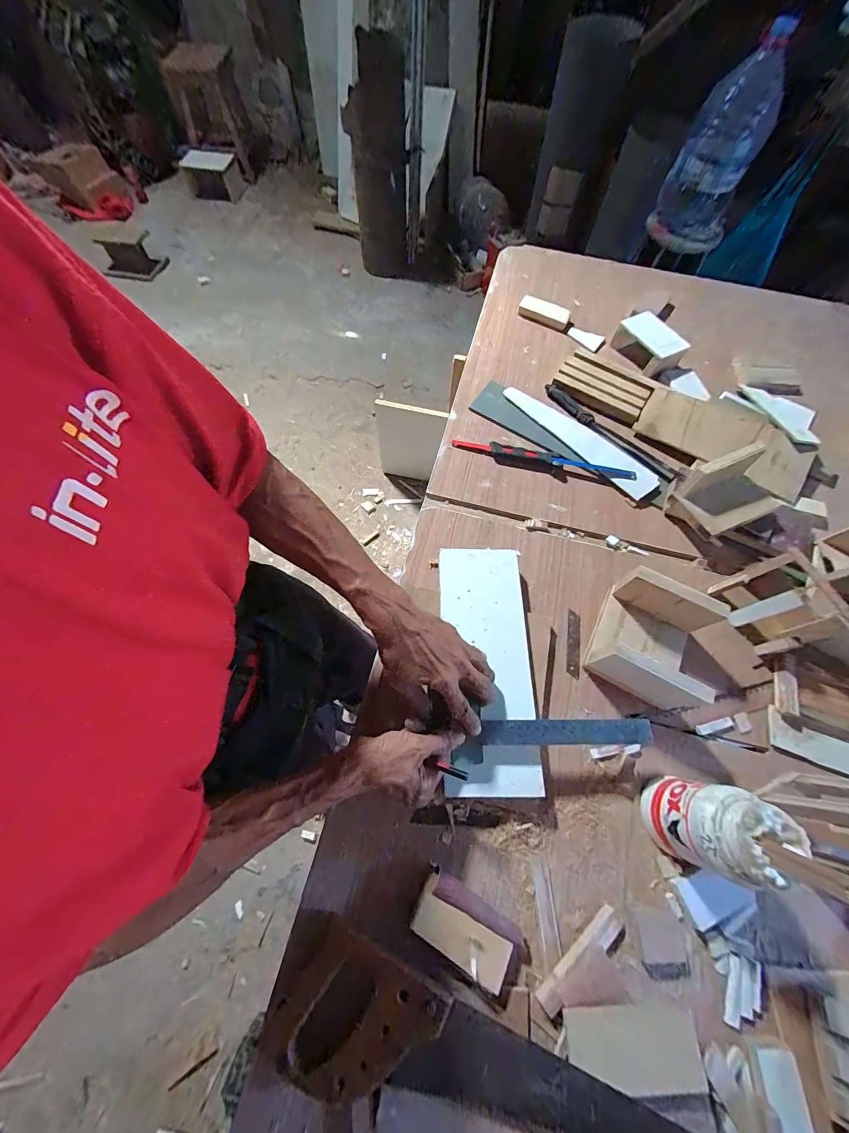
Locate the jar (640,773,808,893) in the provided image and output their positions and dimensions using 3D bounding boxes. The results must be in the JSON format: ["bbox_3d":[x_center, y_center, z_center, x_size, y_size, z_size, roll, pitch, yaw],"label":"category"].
[{"bbox_3d":[0.287,0.260,0.374,0.071,0.133,0.080,18,66,6],"label":"jar"}]

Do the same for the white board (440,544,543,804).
[{"bbox_3d":[0.079,0.114,0.467,0.110,0.022,0.300,-1,66,-2],"label":"white board"}]

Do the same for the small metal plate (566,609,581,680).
[{"bbox_3d":[0.206,0.106,0.515,0.016,0.006,0.093,6,62,15],"label":"small metal plate"}]

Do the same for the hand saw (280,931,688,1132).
[{"bbox_3d":[0.094,0.458,0.325,0.426,0.026,0.094,16,66,6],"label":"hand saw"}]

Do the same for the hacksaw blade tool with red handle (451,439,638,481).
[{"bbox_3d":[0.200,-0.185,0.629,0.304,0.009,0.022,13,66,4],"label":"hacksaw blade tool with red handle"}]

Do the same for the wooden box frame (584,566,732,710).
[{"bbox_3d":[0.287,0.089,0.470,0.117,0.082,0.128,28,68,11],"label":"wooden box frame"}]

